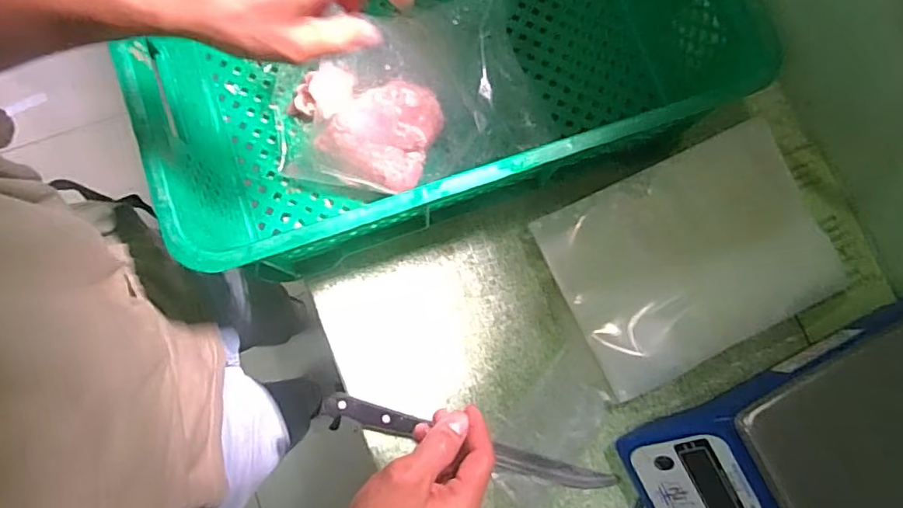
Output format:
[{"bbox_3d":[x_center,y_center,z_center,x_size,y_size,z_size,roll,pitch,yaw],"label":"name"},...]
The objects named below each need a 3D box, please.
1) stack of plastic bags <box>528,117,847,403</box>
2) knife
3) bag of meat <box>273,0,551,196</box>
[{"bbox_3d":[0.245,0.003,0.569,0.260,0.027,0.199,-25,78,0],"label":"stack of plastic bags"},{"bbox_3d":[0.017,0.191,0.546,0.297,0.013,0.029,17,80,-3],"label":"knife"},{"bbox_3d":[-0.052,-0.177,0.552,0.271,0.108,0.176,-14,80,-3],"label":"bag of meat"}]

